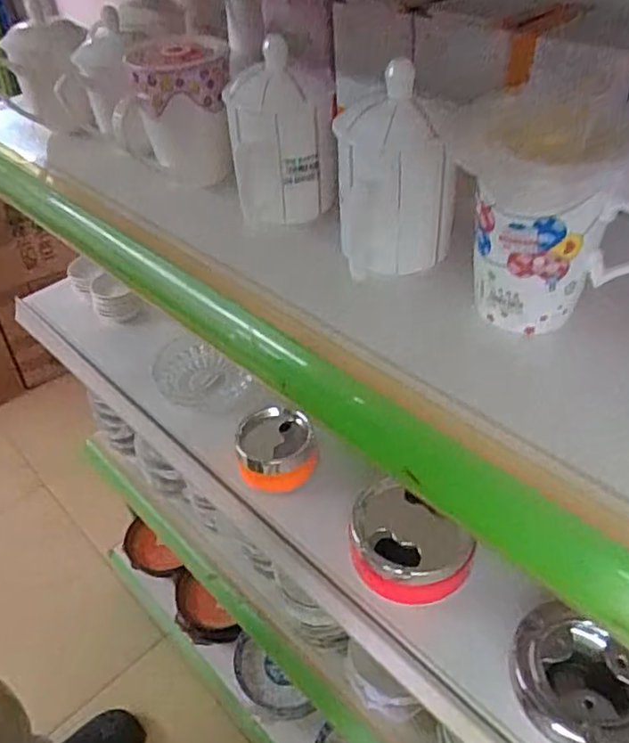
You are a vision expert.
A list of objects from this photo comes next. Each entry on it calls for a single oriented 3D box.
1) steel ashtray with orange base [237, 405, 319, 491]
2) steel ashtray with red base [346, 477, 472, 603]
[{"bbox_3d":[-0.042,0.081,0.689,0.083,0.037,0.090,-8,43,-2],"label":"steel ashtray with orange base"},{"bbox_3d":[0.089,0.152,0.587,0.107,0.062,0.103,-3,43,3],"label":"steel ashtray with red base"}]

